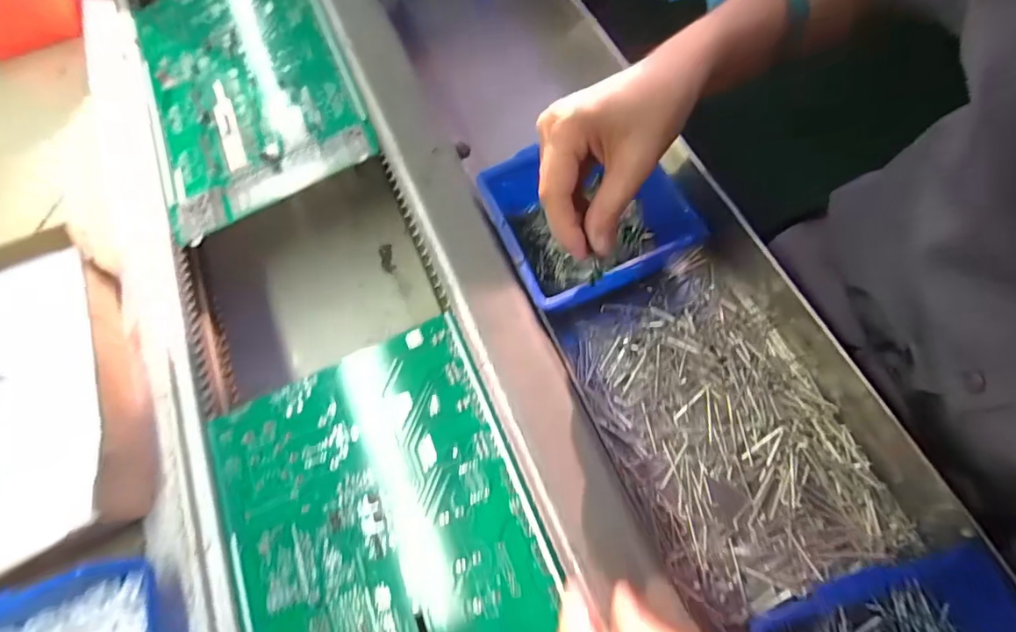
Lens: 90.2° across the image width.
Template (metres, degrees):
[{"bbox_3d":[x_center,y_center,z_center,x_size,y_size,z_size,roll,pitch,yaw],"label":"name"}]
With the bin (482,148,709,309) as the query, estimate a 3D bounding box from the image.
[{"bbox_3d":[0.063,-0.066,0.372,0.135,0.056,0.119,-21,66,-7],"label":"bin"}]

